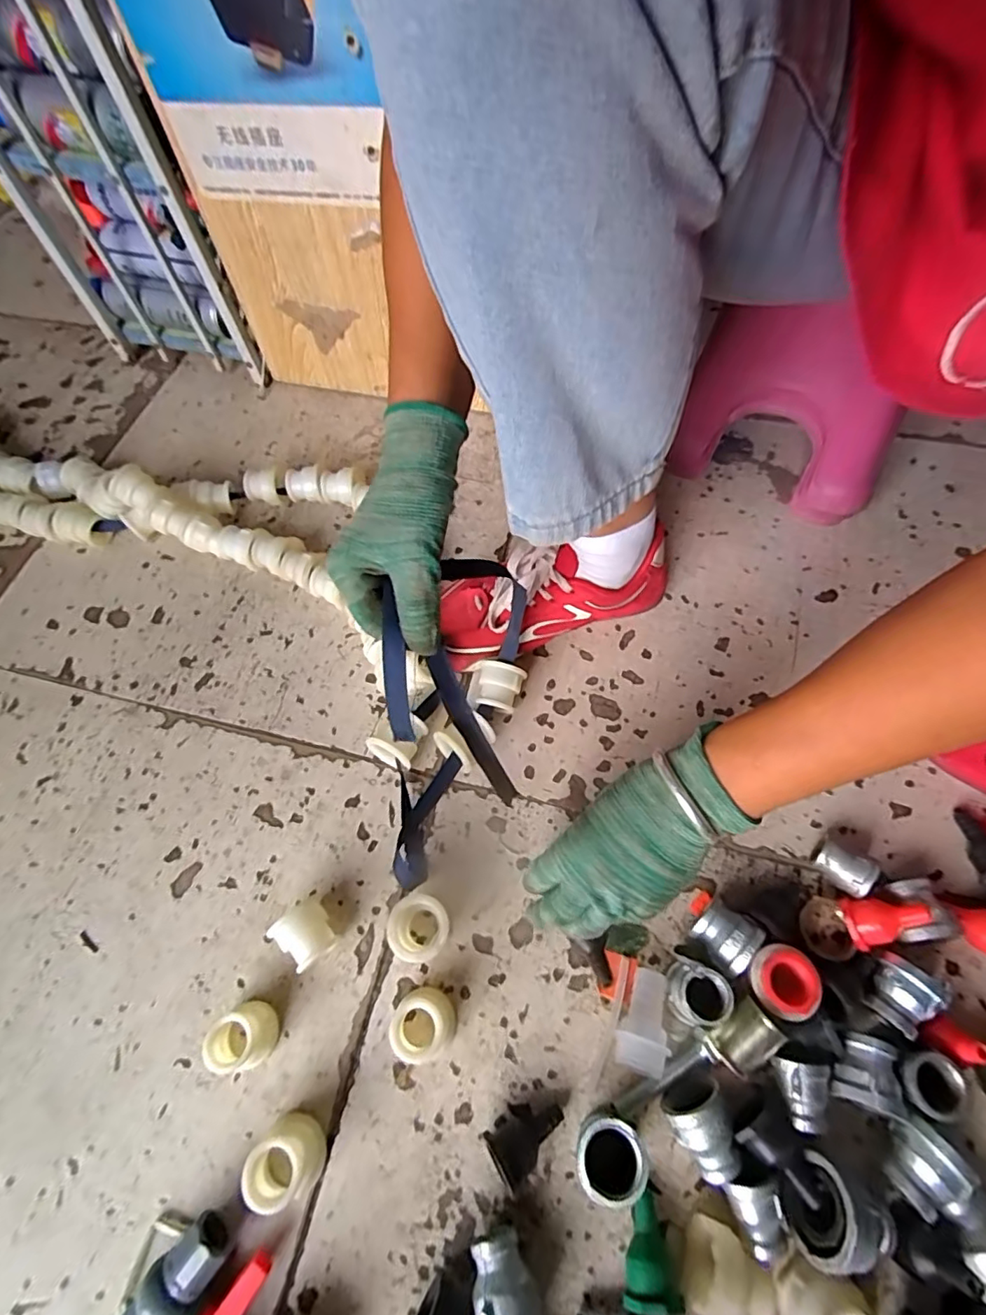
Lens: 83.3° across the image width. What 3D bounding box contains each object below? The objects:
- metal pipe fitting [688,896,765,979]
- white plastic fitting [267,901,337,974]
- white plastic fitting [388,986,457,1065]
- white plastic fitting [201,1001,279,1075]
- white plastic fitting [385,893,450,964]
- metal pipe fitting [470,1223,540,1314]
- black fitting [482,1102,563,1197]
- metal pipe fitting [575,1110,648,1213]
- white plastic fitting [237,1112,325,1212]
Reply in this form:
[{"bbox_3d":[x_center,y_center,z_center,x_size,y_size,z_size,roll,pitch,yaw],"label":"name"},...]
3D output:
[{"bbox_3d":[0.164,0.197,0.396,0.038,0.039,0.039,40,71,20],"label":"metal pipe fitting"},{"bbox_3d":[-0.135,0.205,0.407,0.036,0.039,0.038,-37,67,-15],"label":"white plastic fitting"},{"bbox_3d":[-0.047,0.250,0.376,0.039,0.036,0.039,-1,63,2],"label":"white plastic fitting"},{"bbox_3d":[-0.171,0.260,0.379,0.037,0.039,0.038,-1,63,2],"label":"white plastic fitting"},{"bbox_3d":[-0.053,0.198,0.407,0.042,0.039,0.043,-1,63,2],"label":"white plastic fitting"},{"bbox_3d":[0.007,0.361,0.321,0.036,0.038,0.043,-6,63,0],"label":"metal pipe fitting"},{"bbox_3d":[0.020,0.305,0.356,0.048,0.026,0.030,-36,67,-14],"label":"black fitting"},{"bbox_3d":[0.071,0.308,0.343,0.040,0.039,0.039,-1,63,2],"label":"metal pipe fitting"},{"bbox_3d":[-0.130,0.315,0.346,0.039,0.036,0.039,10,64,8],"label":"white plastic fitting"}]

